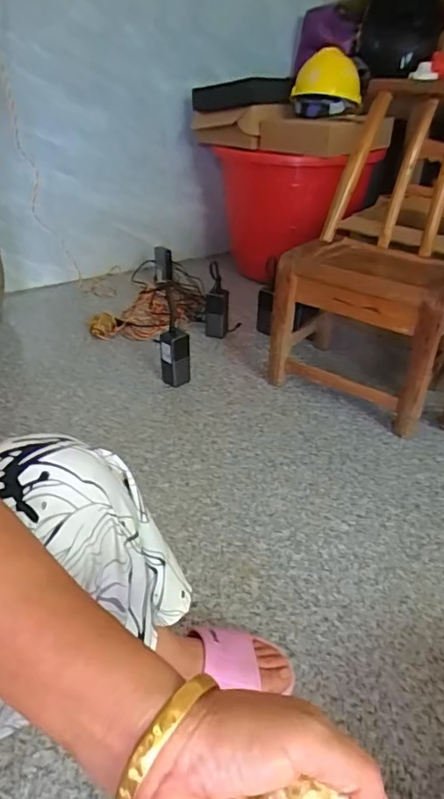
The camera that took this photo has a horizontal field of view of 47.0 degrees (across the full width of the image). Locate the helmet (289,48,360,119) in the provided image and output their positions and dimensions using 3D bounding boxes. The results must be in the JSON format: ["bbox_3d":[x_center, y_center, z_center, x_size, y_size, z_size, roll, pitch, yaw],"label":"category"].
[{"bbox_3d":[0.332,-0.999,1.616,0.213,0.172,0.256,8,33,9],"label":"helmet"}]

